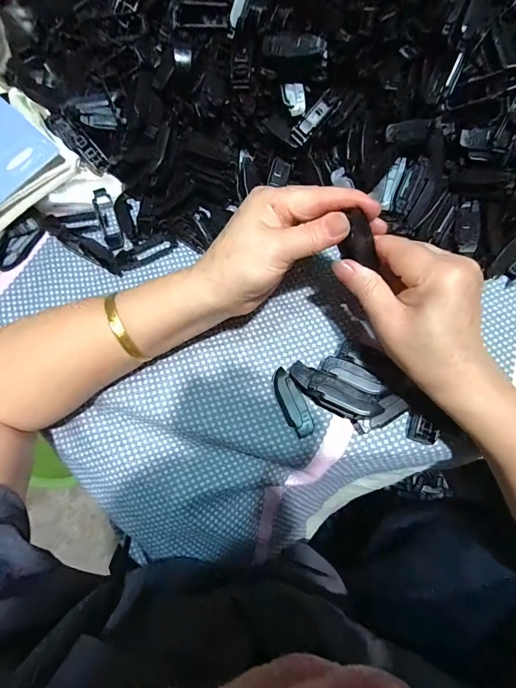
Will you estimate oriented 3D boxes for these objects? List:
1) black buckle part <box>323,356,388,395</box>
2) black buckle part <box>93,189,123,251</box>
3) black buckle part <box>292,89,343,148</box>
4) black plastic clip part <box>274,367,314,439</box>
[{"bbox_3d":[0.075,0.025,0.284,0.050,0.004,0.015,28,74,11],"label":"black buckle part"},{"bbox_3d":[-0.142,-0.118,0.347,0.017,0.008,0.059,-17,90,-4],"label":"black buckle part"},{"bbox_3d":[0.048,-0.187,0.302,0.047,0.009,0.015,-43,103,9],"label":"black buckle part"},{"bbox_3d":[0.026,0.044,0.280,0.018,0.007,0.054,-20,71,-5],"label":"black plastic clip part"}]

